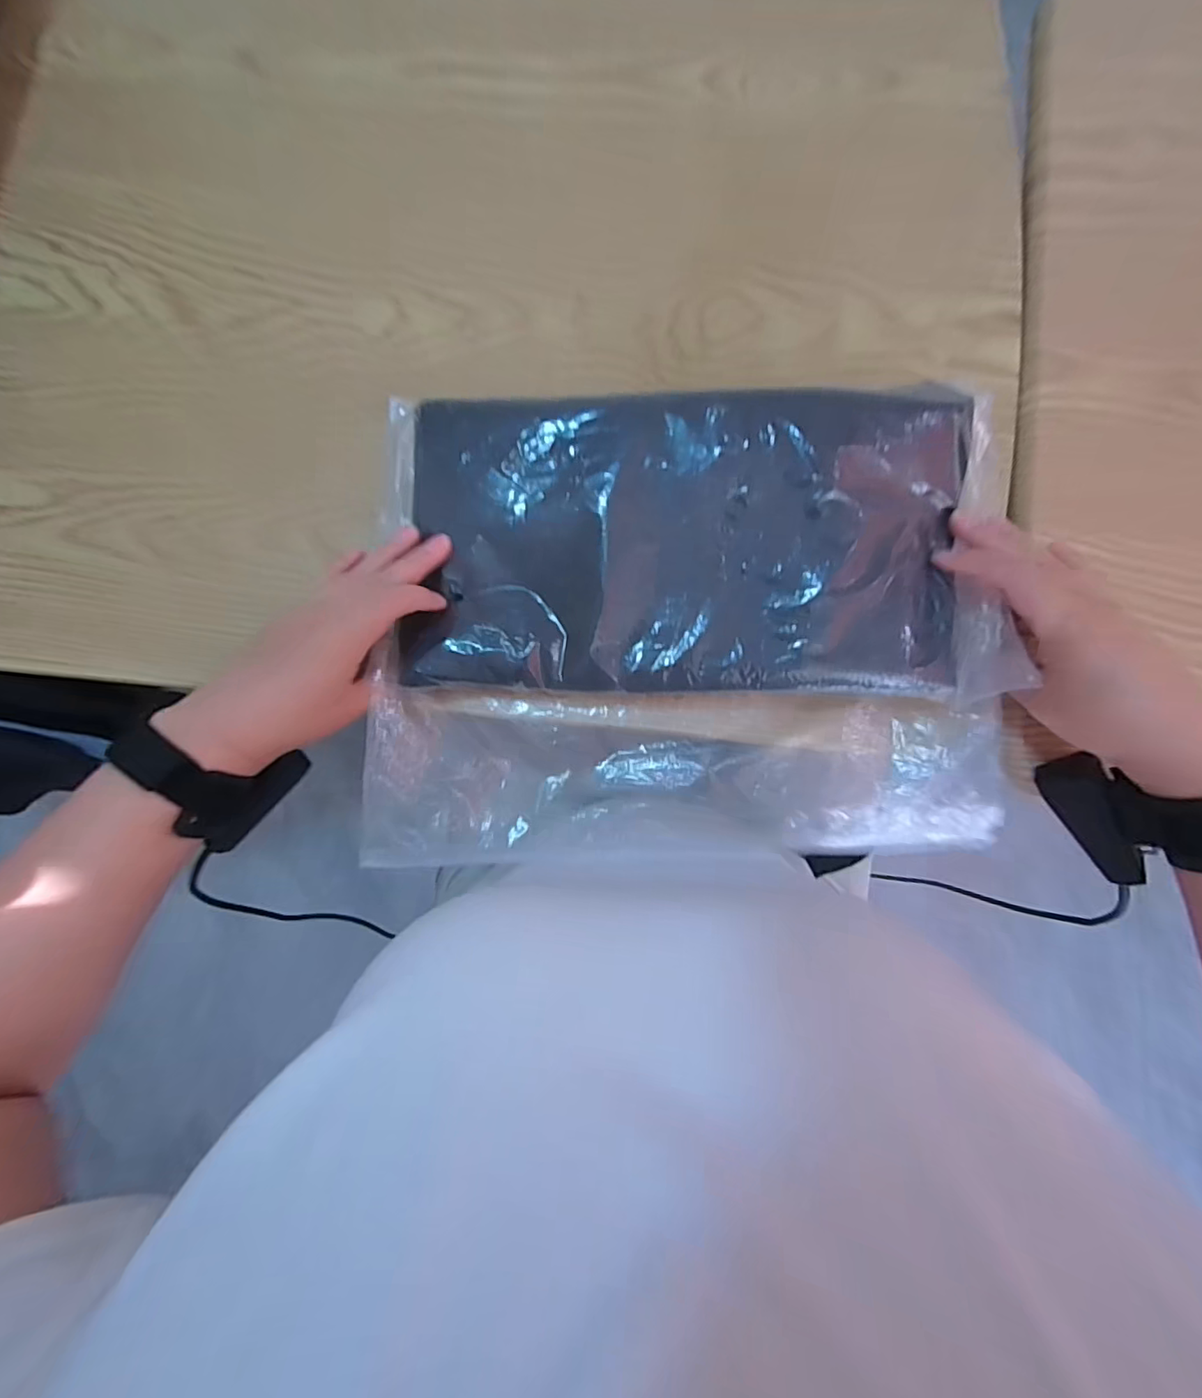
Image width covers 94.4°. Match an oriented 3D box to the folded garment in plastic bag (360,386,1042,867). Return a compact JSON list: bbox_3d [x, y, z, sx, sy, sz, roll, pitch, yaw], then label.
[{"bbox_3d":[0.049,-0.033,0.329,0.363,0.086,0.264,2,85,3],"label":"folded garment in plastic bag"}]

